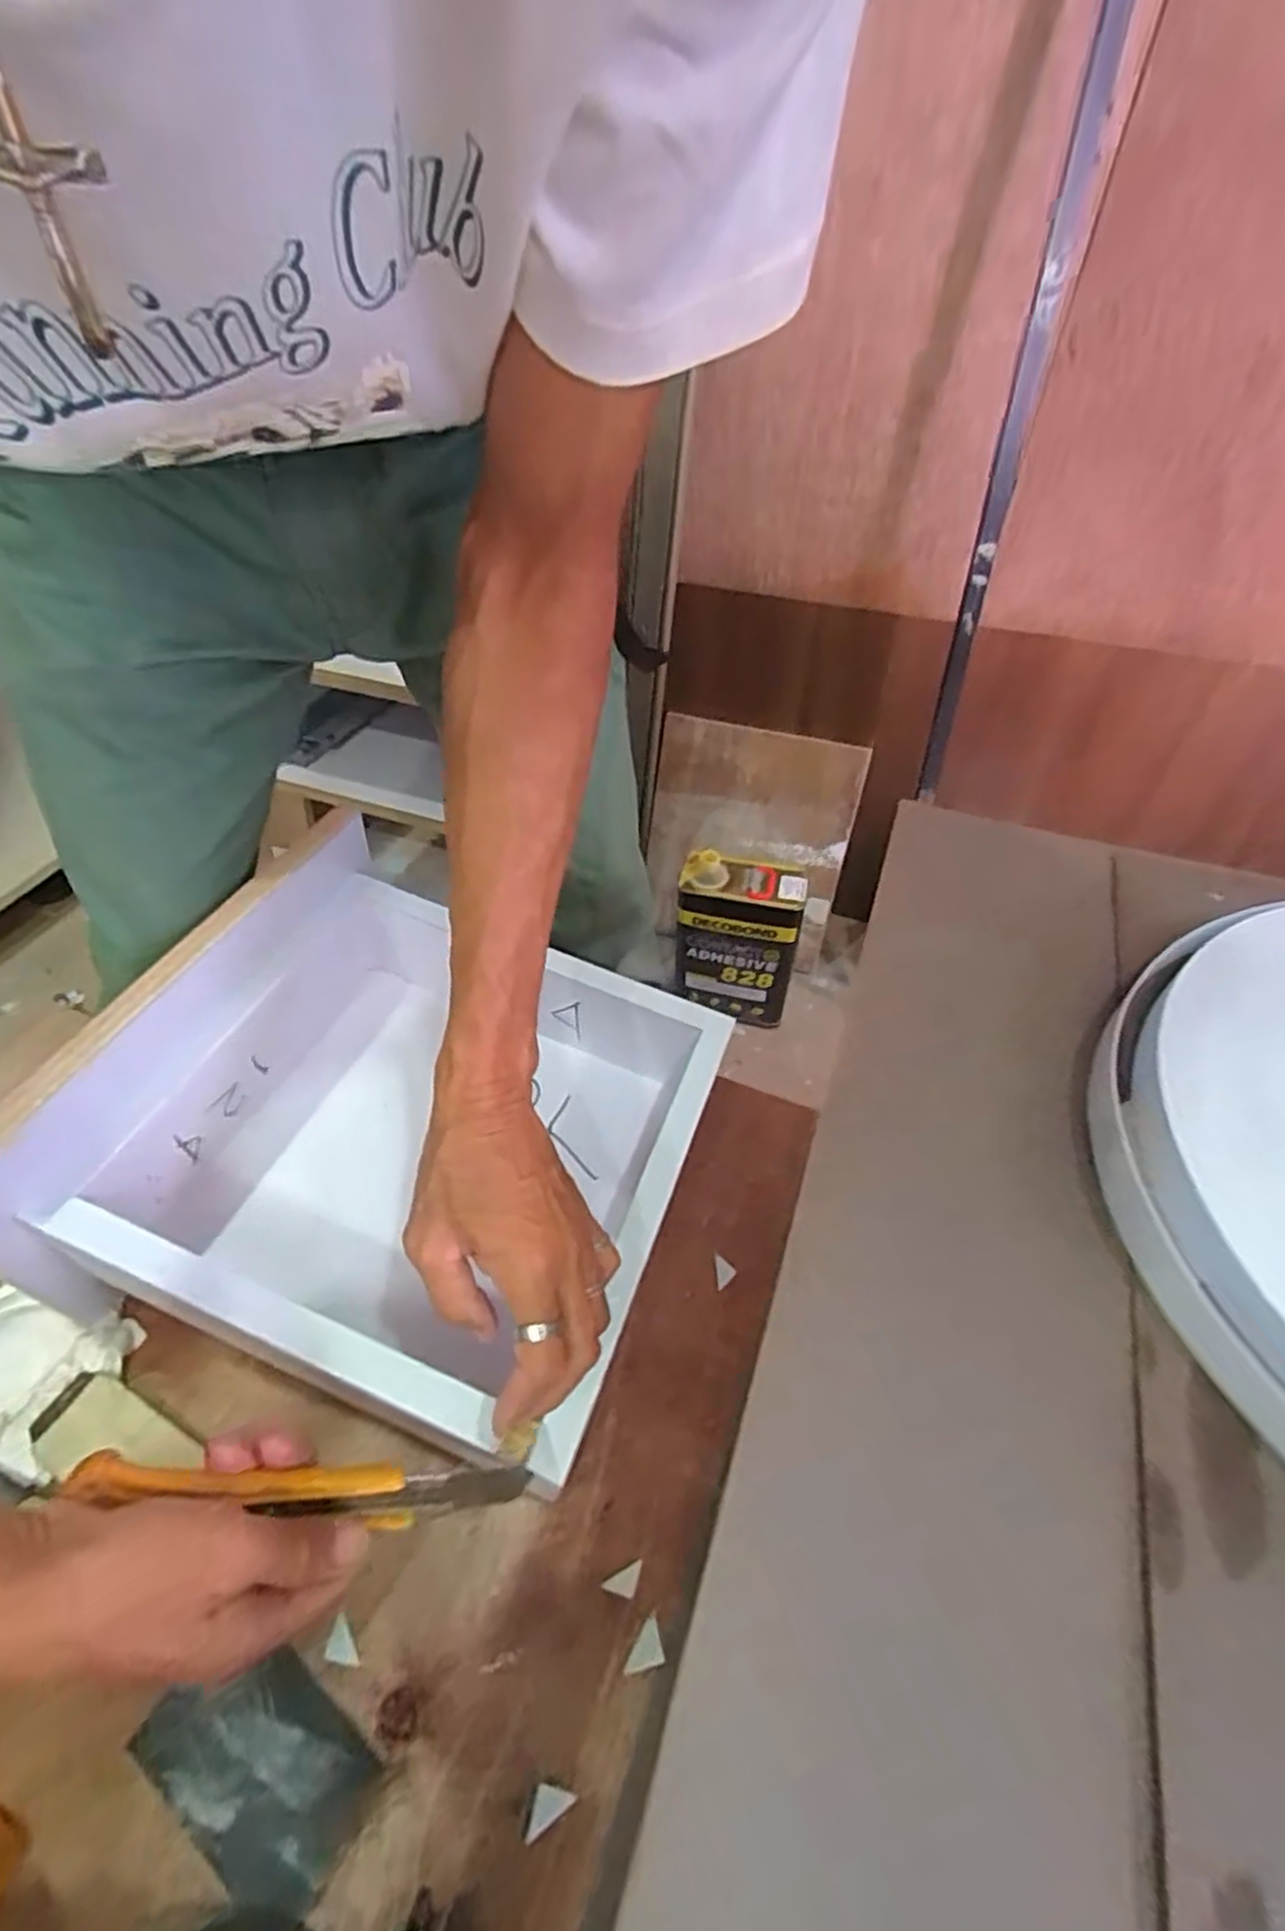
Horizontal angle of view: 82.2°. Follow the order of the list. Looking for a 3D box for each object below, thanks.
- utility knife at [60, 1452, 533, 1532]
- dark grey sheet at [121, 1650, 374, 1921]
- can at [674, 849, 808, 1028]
[{"bbox_3d":[-0.142,0.229,0.321,0.186,0.010,0.023,17,44,-20],"label":"utility knife"},{"bbox_3d":[-0.189,0.389,0.357,0.110,0.015,0.068,28,53,24],"label":"dark grey sheet"},{"bbox_3d":[0.138,-0.041,1.065,0.166,0.243,0.097,13,49,11],"label":"can"}]

